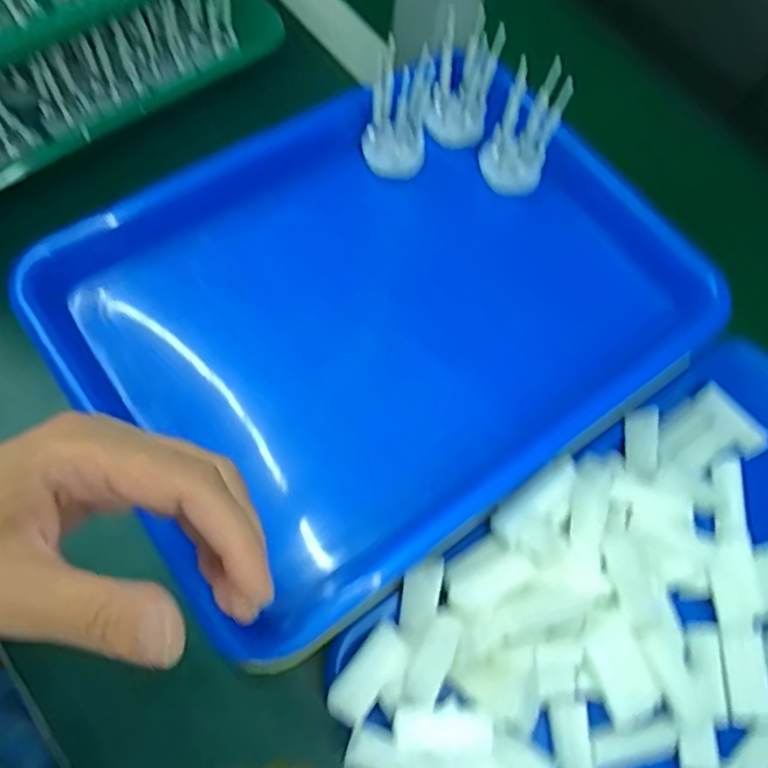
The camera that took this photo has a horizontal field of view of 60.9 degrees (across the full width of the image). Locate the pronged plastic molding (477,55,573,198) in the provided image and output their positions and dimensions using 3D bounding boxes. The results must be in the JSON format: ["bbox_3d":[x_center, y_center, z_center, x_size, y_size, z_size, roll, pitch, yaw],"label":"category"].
[{"bbox_3d":[0.084,-0.153,0.396,0.038,0.080,0.012,34,44,13],"label":"pronged plastic molding"}]

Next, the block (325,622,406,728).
[{"bbox_3d":[-0.008,0.140,0.315,0.020,0.011,0.048,35,68,9],"label":"block"}]

